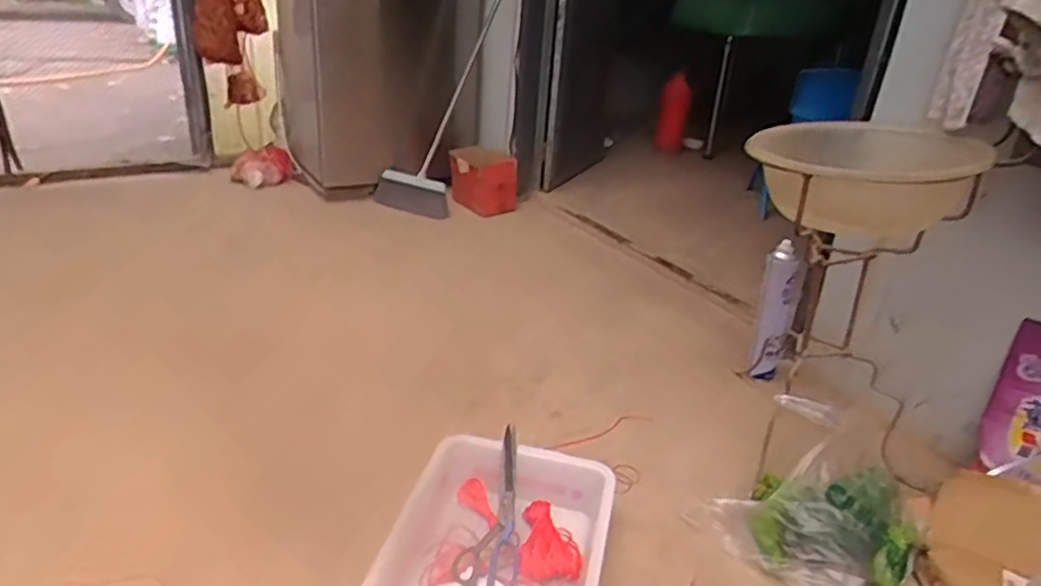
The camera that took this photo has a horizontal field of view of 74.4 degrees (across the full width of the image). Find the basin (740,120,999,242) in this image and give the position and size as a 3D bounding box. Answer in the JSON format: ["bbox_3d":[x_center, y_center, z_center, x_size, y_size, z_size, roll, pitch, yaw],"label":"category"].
[{"bbox_3d":[0.517,-0.173,1.065,0.323,0.122,0.295,4,27,-2],"label":"basin"}]

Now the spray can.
[{"bbox_3d":[0.545,0.053,1.478,0.072,0.316,0.063,13,28,16],"label":"spray can"}]

